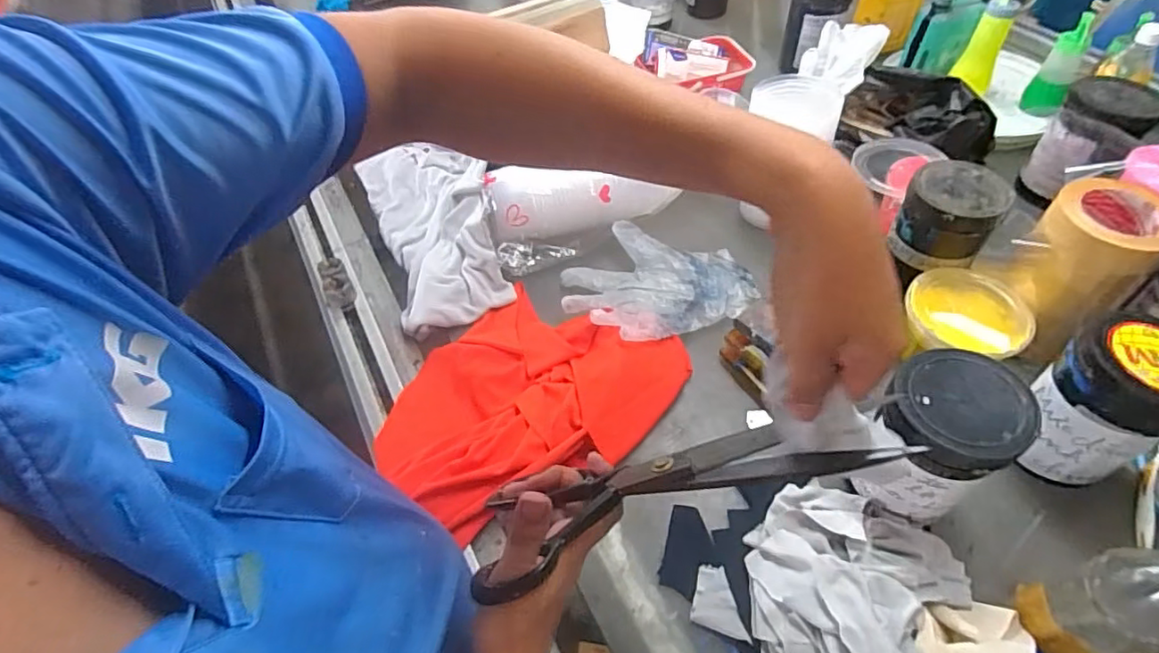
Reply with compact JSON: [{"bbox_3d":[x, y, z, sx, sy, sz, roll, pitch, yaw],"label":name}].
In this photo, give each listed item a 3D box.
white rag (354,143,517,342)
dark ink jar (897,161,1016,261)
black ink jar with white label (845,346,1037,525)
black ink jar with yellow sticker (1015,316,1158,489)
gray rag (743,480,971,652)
[{"bbox_3d":[-0.225,-0.170,0.885,0.170,0.089,0.393,-19,52,-12],"label":"white rag"},{"bbox_3d":[0.452,-0.140,0.712,0.101,0.090,0.099,-2,51,2],"label":"dark ink jar"},{"bbox_3d":[0.334,0.101,0.544,0.104,0.144,0.106,-2,51,2],"label":"black ink jar with white label"},{"bbox_3d":[0.518,0.075,0.573,0.118,0.164,0.111,-23,53,-15],"label":"black ink jar with yellow sticker"},{"bbox_3d":[0.241,0.245,0.538,0.185,0.066,0.198,29,58,24],"label":"gray rag"}]

